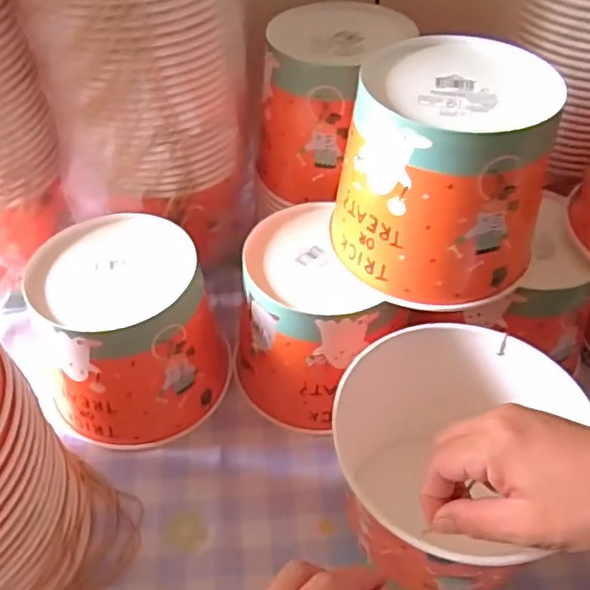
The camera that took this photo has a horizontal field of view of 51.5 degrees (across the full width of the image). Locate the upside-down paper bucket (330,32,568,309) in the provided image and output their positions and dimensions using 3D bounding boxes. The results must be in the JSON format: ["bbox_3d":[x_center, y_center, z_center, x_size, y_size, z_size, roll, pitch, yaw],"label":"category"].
[{"bbox_3d":[0.111,-0.088,0.438,0.141,0.127,0.148,19,51,18],"label":"upside-down paper bucket"}]

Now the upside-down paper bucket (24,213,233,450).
[{"bbox_3d":[-0.129,0.030,0.513,0.142,0.132,0.139,-15,49,-12],"label":"upside-down paper bucket"}]

